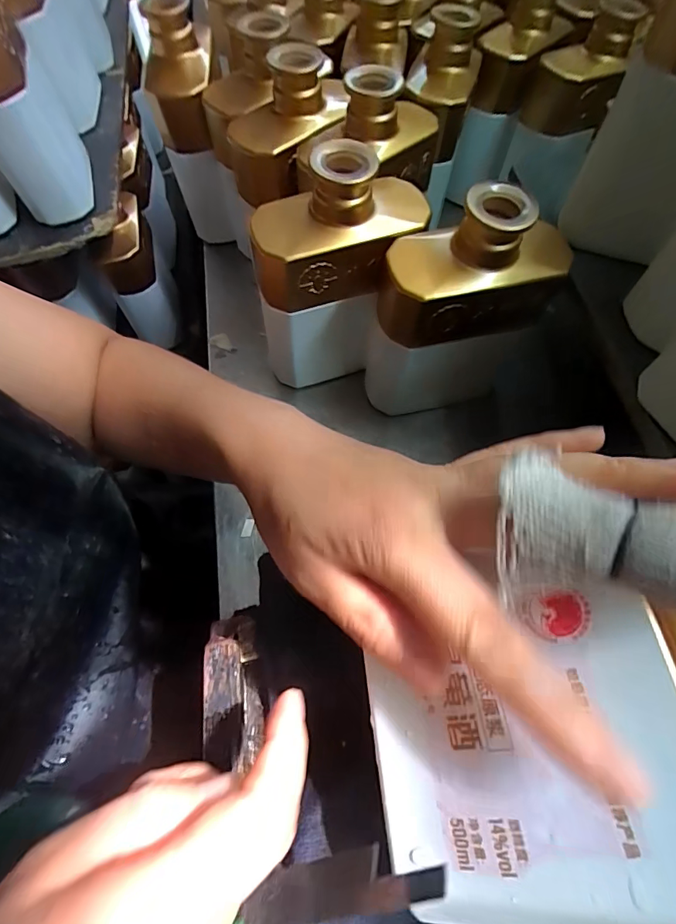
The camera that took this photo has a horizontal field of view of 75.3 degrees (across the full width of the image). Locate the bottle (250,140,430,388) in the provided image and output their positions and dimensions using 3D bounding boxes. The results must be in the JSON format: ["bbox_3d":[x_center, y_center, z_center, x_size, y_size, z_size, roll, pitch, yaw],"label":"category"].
[{"bbox_3d":[-0.001,-0.128,0.299,0.111,0.143,0.053,-12,65,-4],"label":"bottle"}]

